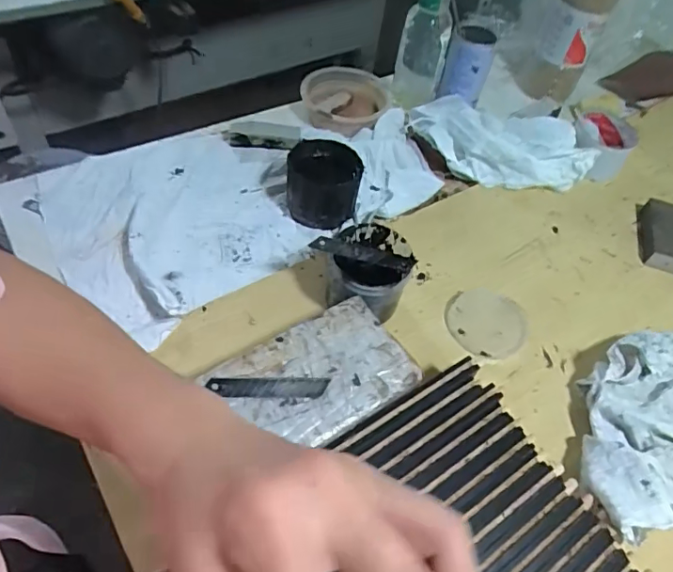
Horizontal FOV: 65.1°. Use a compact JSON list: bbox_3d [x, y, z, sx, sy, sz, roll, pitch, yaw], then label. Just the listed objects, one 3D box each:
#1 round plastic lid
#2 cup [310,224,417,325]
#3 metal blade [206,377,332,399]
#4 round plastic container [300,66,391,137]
[{"bbox_3d":[0.158,0.040,0.561,0.082,0.011,0.085,3,53,-4],"label":"round plastic lid"},{"bbox_3d":[0.032,-0.010,0.536,0.085,0.080,0.081,3,53,-4],"label":"cup"},{"bbox_3d":[-0.054,0.082,0.425,0.093,0.005,0.016,2,53,-6],"label":"metal blade"},{"bbox_3d":[0.017,-0.263,0.766,0.125,0.039,0.134,3,53,-4],"label":"round plastic container"}]

